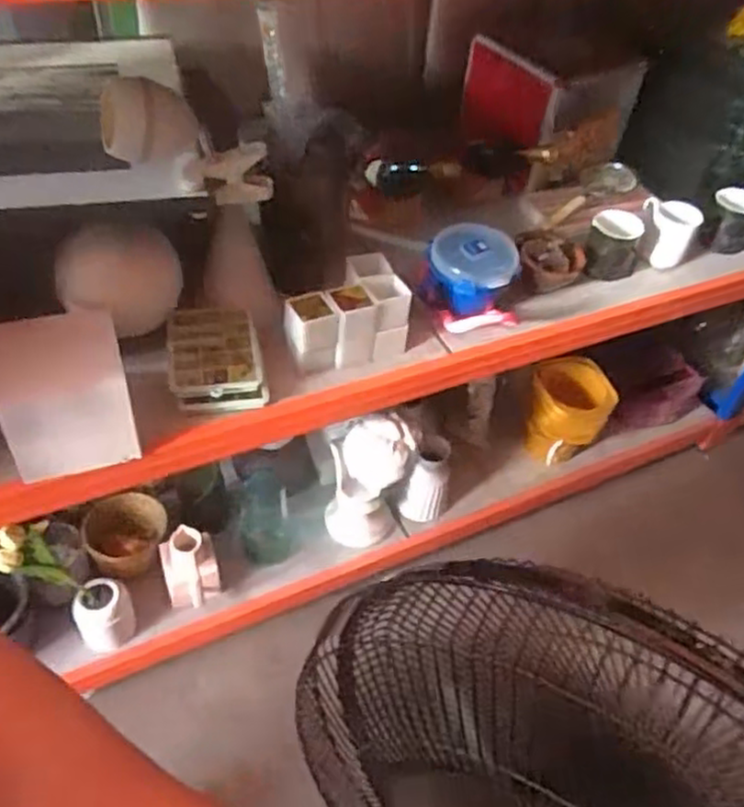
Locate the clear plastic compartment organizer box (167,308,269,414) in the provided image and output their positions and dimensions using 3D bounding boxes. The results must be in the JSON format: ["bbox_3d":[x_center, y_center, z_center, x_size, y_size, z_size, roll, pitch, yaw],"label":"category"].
[{"bbox_3d":[-0.229,-0.069,1.045,0.127,0.052,0.182,-5,47,-12],"label":"clear plastic compartment organizer box"}]

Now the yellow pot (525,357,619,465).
[{"bbox_3d":[0.440,0.018,1.624,0.177,0.198,0.161,4,46,-4],"label":"yellow pot"}]

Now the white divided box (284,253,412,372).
[{"bbox_3d":[-0.051,-0.136,1.097,0.184,0.122,0.124,-13,49,-18],"label":"white divided box"}]

